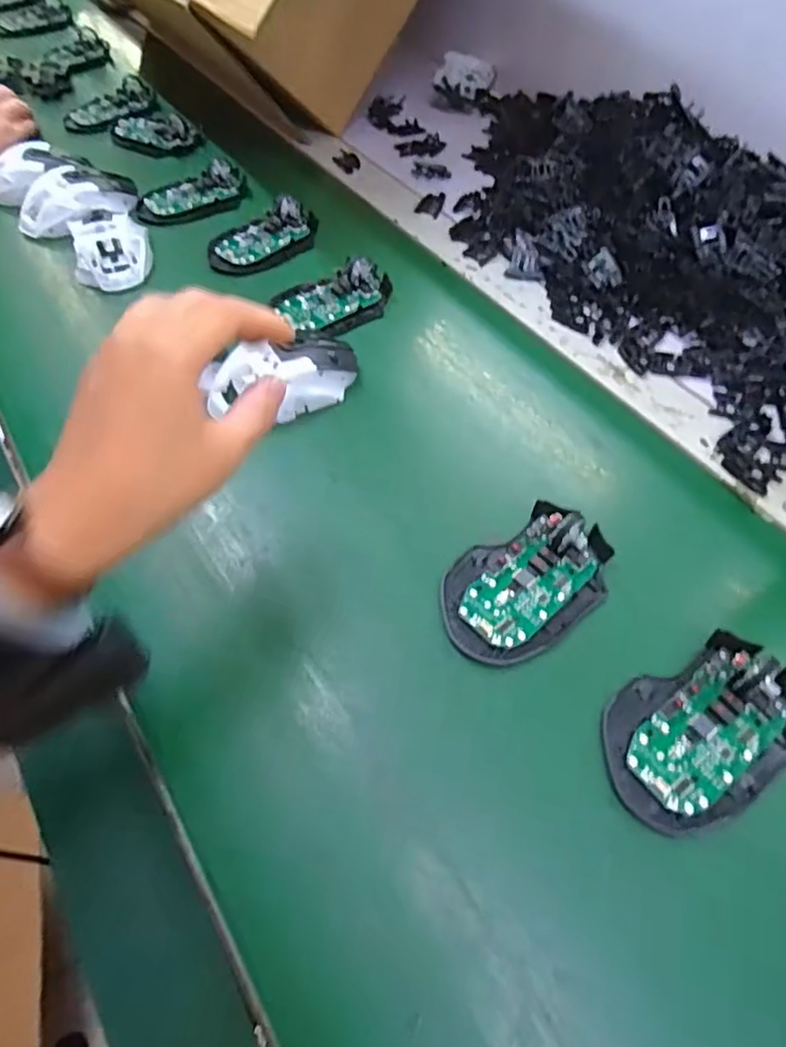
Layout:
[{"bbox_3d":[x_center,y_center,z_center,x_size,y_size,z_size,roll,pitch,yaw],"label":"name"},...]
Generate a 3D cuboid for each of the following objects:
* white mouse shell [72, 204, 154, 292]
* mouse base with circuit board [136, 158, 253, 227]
[{"bbox_3d":[-0.248,-0.240,0.531,0.062,0.034,0.075,-8,58,-4],"label":"white mouse shell"},{"bbox_3d":[-0.196,-0.327,0.601,0.116,0.018,0.075,-26,61,-15],"label":"mouse base with circuit board"}]

